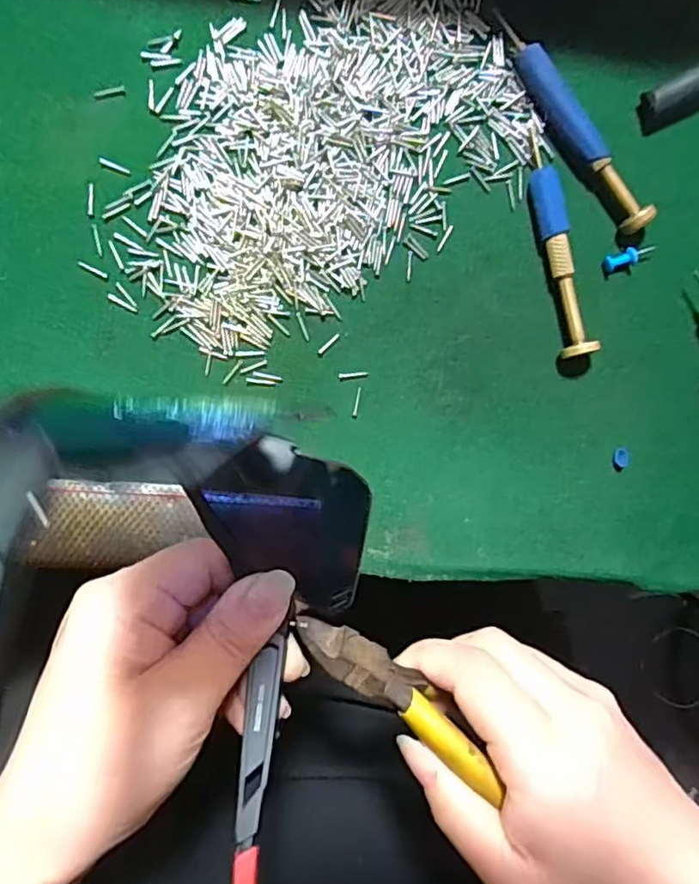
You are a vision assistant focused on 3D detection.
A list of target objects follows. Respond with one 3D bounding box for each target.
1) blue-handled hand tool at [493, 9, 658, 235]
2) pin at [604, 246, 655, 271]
[{"bbox_3d":[0.091,-0.131,0.258,0.010,0.013,0.102,-39,97,-3],"label":"blue-handled hand tool"},{"bbox_3d":[0.121,-0.080,0.267,0.024,0.007,0.007,-20,95,-5],"label":"pin"}]

